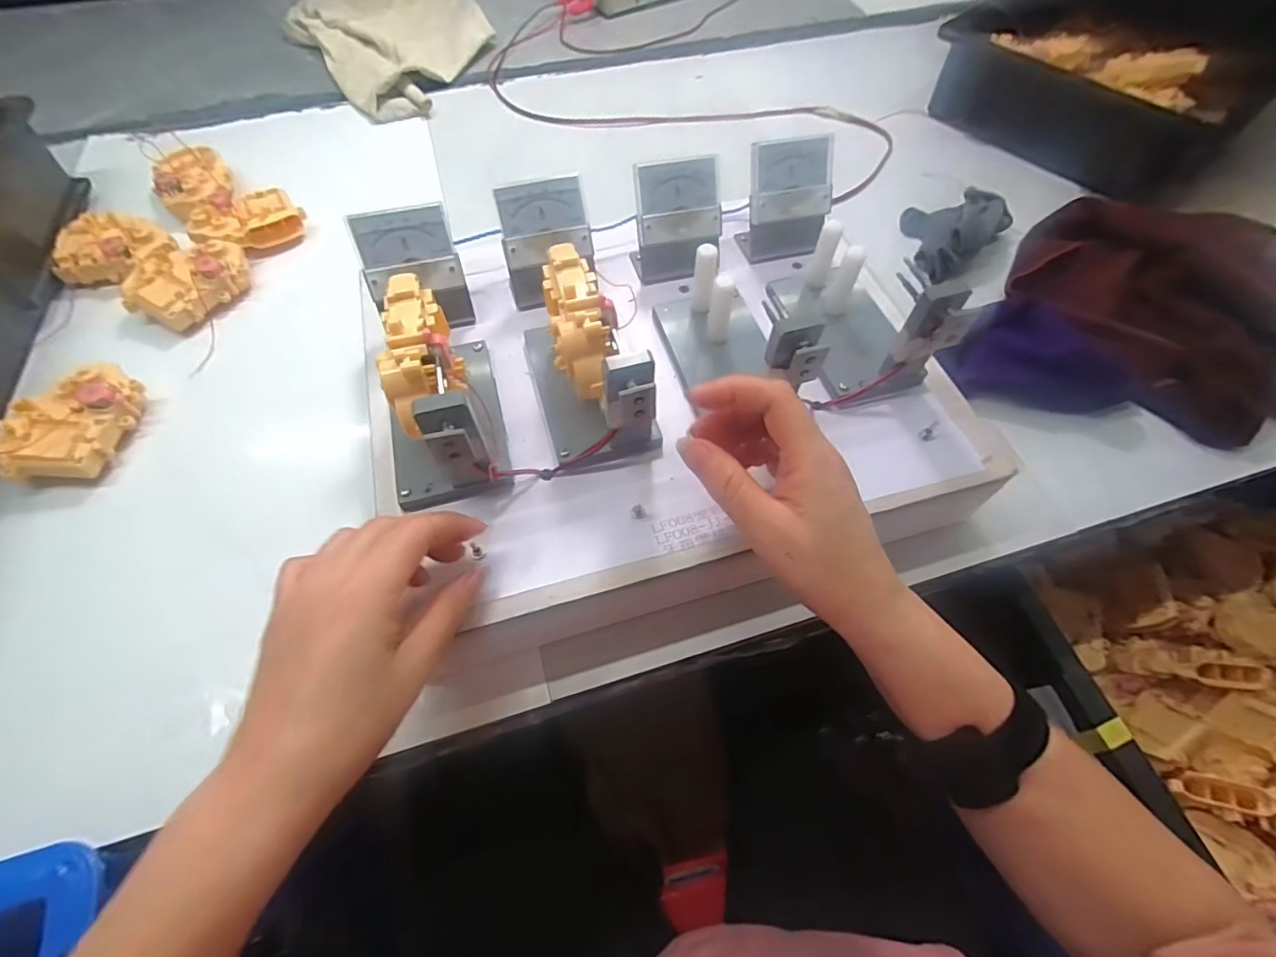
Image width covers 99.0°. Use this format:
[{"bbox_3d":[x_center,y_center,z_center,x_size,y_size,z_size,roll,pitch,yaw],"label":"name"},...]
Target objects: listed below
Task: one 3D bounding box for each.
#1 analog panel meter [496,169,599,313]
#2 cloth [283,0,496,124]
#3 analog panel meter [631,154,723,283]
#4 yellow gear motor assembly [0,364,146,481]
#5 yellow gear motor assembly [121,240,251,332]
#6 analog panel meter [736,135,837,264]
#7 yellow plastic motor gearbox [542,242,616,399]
[{"bbox_3d":[-0.067,-0.173,0.402,0.064,0.070,0.042,-17,61,-10],"label":"analog panel meter"},{"bbox_3d":[-0.350,-0.643,0.787,0.251,0.030,0.416,-34,66,-18],"label":"cloth"},{"bbox_3d":[0.031,-0.194,0.417,0.066,0.068,0.055,-8,60,-5],"label":"analog panel meter"},{"bbox_3d":[-0.432,-0.043,0.421,0.064,0.038,0.099,2,60,1],"label":"yellow gear motor assembly"},{"bbox_3d":[-0.413,-0.183,0.504,0.073,0.035,0.096,19,62,10],"label":"yellow gear motor assembly"},{"bbox_3d":[0.121,-0.221,0.433,0.067,0.077,0.040,-9,60,-6],"label":"analog panel meter"},{"bbox_3d":[-0.035,-0.098,0.326,0.037,0.032,0.097,-9,60,-5],"label":"yellow plastic motor gearbox"}]

